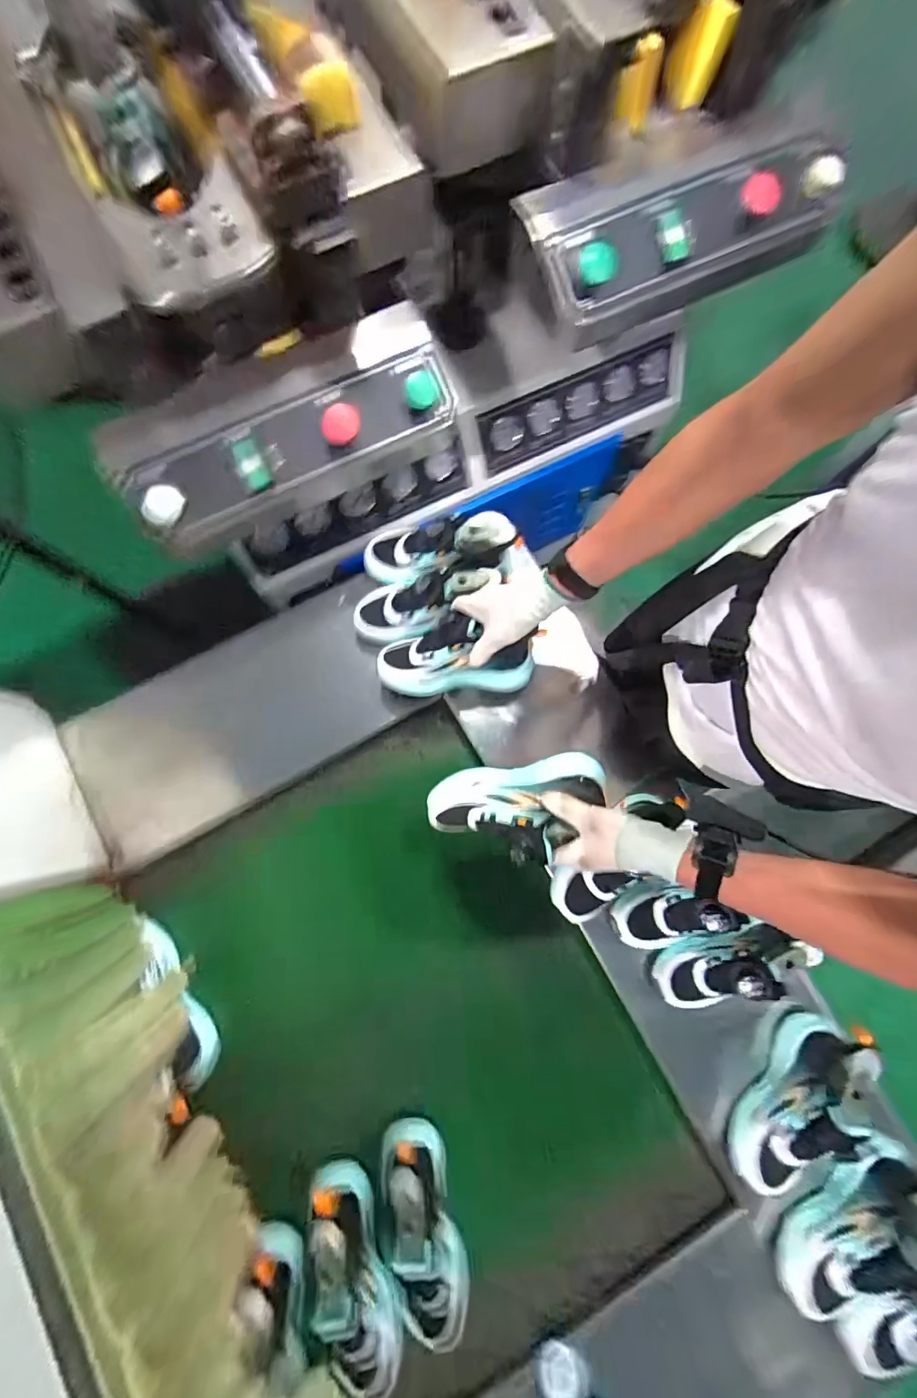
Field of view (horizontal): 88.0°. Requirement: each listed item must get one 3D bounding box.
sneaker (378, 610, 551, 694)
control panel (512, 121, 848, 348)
[{"bbox_3d":[-0.003,-0.058,0.657,0.215,0.098,0.082,-1,78,-2],"label":"sneaker"},{"bbox_3d":[0.295,-0.614,0.615,0.413,0.089,0.150,-26,80,-7],"label":"control panel"}]

